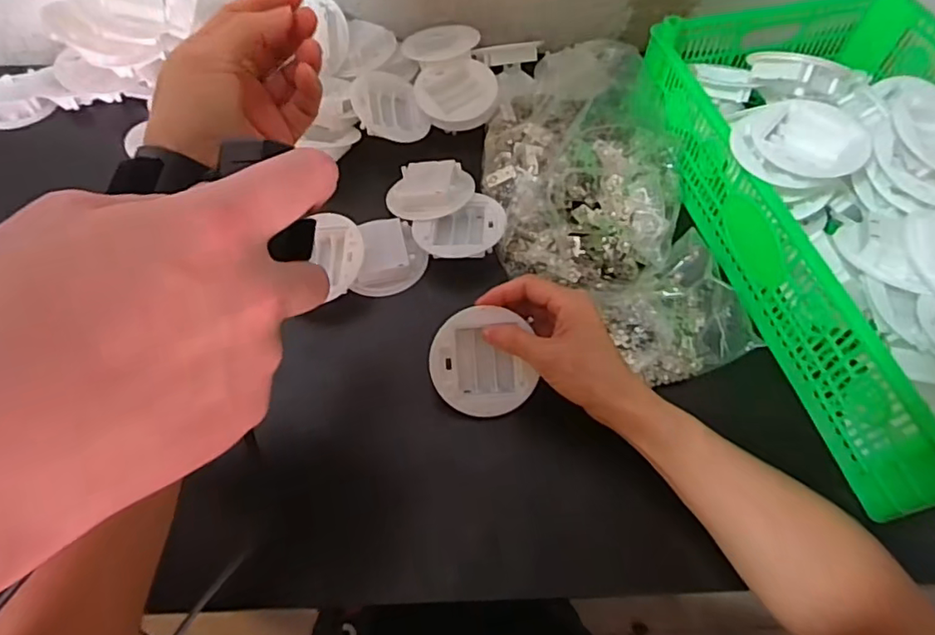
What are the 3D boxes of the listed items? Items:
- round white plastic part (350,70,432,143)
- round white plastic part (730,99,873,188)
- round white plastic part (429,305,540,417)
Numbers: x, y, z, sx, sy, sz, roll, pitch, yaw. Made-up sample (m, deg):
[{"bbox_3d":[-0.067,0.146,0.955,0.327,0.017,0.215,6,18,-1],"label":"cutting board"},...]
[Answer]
[{"bbox_3d":[-0.084,-0.223,0.599,0.073,0.019,0.086,-24,84,-32],"label":"round white plastic part"},{"bbox_3d":[0.275,-0.145,0.473,0.093,0.029,0.093,0,59,0],"label":"round white plastic part"},{"bbox_3d":[0.010,0.036,0.461,0.079,0.020,0.084,-8,96,0],"label":"round white plastic part"}]

